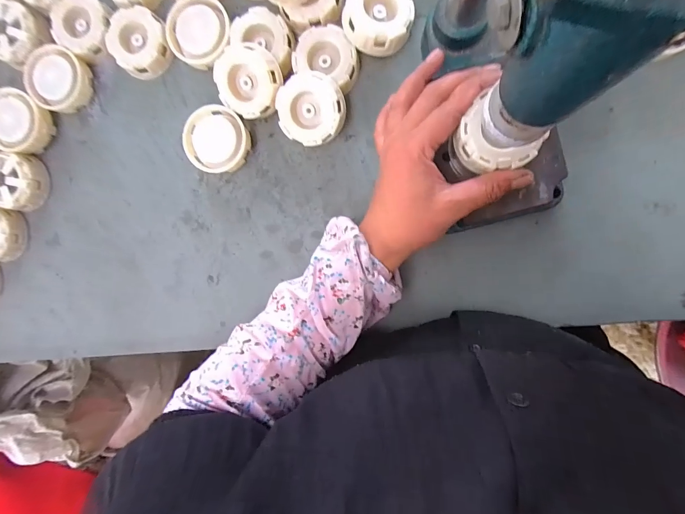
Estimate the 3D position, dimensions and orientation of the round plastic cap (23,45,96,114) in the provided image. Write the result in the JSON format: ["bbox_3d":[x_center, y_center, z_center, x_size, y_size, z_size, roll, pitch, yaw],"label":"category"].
[{"bbox_3d":[-0.307,-0.190,0.359,0.072,0.016,0.062,20,98,4],"label":"round plastic cap"}]

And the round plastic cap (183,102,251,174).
[{"bbox_3d":[-0.125,-0.118,0.339,0.060,0.018,0.065,1,94,8],"label":"round plastic cap"}]

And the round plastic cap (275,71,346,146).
[{"bbox_3d":[-0.029,-0.137,0.319,0.061,0.033,0.060,1,97,7],"label":"round plastic cap"}]

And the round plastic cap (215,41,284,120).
[{"bbox_3d":[-0.088,-0.166,0.321,0.061,0.019,0.061,5,114,12],"label":"round plastic cap"}]

